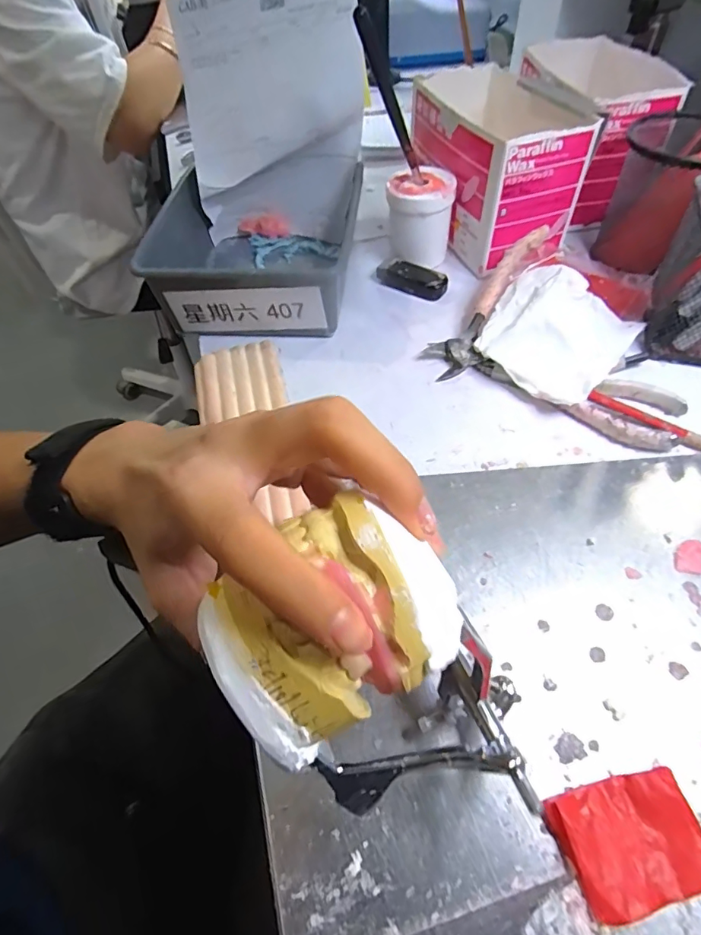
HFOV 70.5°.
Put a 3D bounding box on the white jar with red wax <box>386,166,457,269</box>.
[{"bbox_3d":[0.058,-0.210,0.420,0.055,0.064,0.052,-1,53,2],"label":"white jar with red wax"}]

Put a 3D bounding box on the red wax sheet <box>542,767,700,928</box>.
[{"bbox_3d":[0.110,0.146,0.194,0.052,0.010,0.040,-15,54,-7],"label":"red wax sheet"}]

